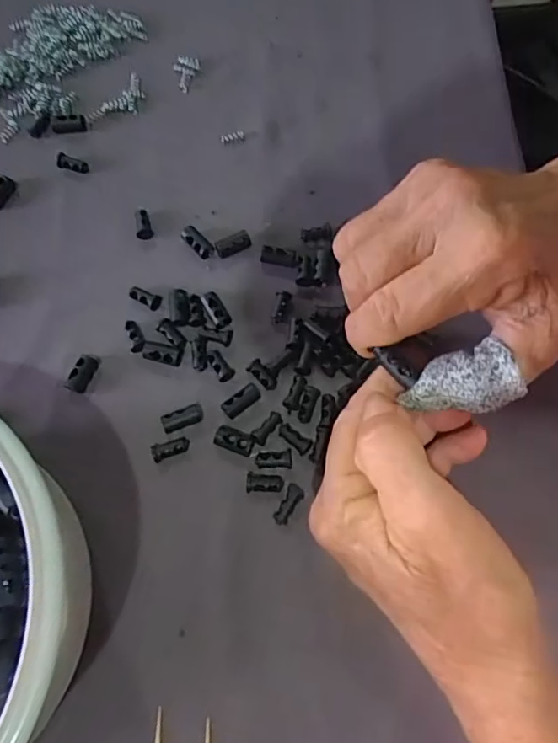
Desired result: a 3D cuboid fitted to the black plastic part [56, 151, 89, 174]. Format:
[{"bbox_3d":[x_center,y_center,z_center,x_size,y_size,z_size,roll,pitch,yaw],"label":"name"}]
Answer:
[{"bbox_3d":[-0.118,-0.119,0.303,0.018,0.006,0.007,15,70,-10],"label":"black plastic part"}]

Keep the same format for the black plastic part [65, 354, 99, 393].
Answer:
[{"bbox_3d":[-0.096,0.001,0.259,0.008,0.009,0.019,19,71,6],"label":"black plastic part"}]

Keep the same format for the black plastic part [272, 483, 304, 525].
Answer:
[{"bbox_3d":[0.005,0.060,0.240,0.008,0.007,0.019,28,72,9],"label":"black plastic part"}]

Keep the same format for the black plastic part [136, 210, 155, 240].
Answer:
[{"bbox_3d":[-0.074,-0.081,0.290,0.009,0.005,0.017,-10,83,-4],"label":"black plastic part"}]

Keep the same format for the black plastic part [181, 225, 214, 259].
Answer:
[{"bbox_3d":[-0.044,-0.071,0.286,0.010,0.008,0.022,-39,75,-14],"label":"black plastic part"}]

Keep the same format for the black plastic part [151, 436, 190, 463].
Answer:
[{"bbox_3d":[-0.051,0.036,0.250,0.017,0.005,0.009,-20,72,-8],"label":"black plastic part"}]

